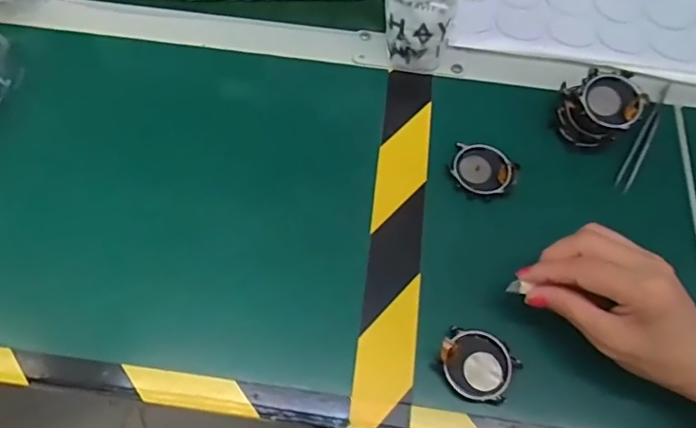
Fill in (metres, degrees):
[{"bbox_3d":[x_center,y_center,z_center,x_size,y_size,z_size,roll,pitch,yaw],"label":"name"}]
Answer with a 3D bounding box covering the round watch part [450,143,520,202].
[{"bbox_3d":[0.105,-0.034,0.430,0.049,0.008,0.044,36,67,15],"label":"round watch part"}]

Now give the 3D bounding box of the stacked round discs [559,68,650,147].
[{"bbox_3d":[0.201,-0.082,0.434,0.055,0.045,0.058,-5,63,-5],"label":"stacked round discs"}]

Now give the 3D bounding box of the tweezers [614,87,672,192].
[{"bbox_3d":[0.244,-0.065,0.447,0.011,0.013,0.126,30,66,12],"label":"tweezers"}]

